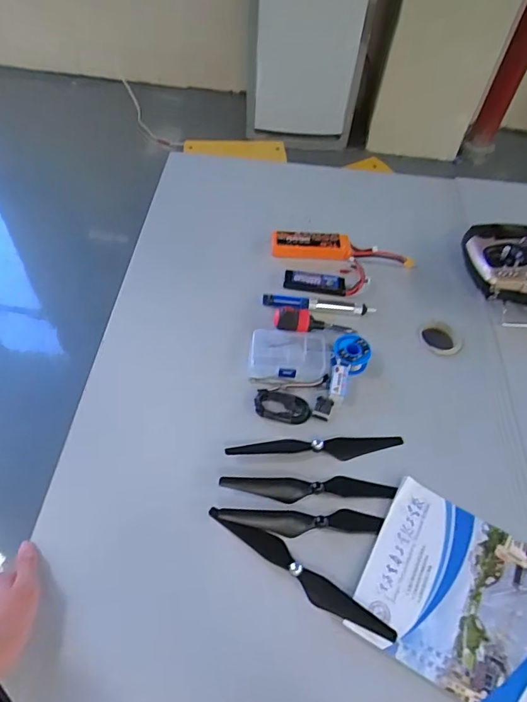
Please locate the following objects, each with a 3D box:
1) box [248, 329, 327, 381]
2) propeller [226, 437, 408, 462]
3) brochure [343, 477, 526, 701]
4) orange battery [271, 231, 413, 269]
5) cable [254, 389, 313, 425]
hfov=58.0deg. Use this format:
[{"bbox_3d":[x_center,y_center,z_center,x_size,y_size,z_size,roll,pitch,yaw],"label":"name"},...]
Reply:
[{"bbox_3d":[0.036,0.006,0.693,0.109,0.018,0.077,6,55,-1],"label":"box"},{"bbox_3d":[0.070,0.126,0.615,0.229,0.012,0.028,-1,55,-5],"label":"propeller"},{"bbox_3d":[0.241,0.280,0.517,0.255,0.006,0.186,26,57,16],"label":"brochure"},{"bbox_3d":[0.133,-0.177,0.811,0.237,0.027,0.045,6,55,-1],"label":"orange battery"},{"bbox_3d":[0.026,0.077,0.651,0.078,0.011,0.045,15,55,5],"label":"cable"}]

